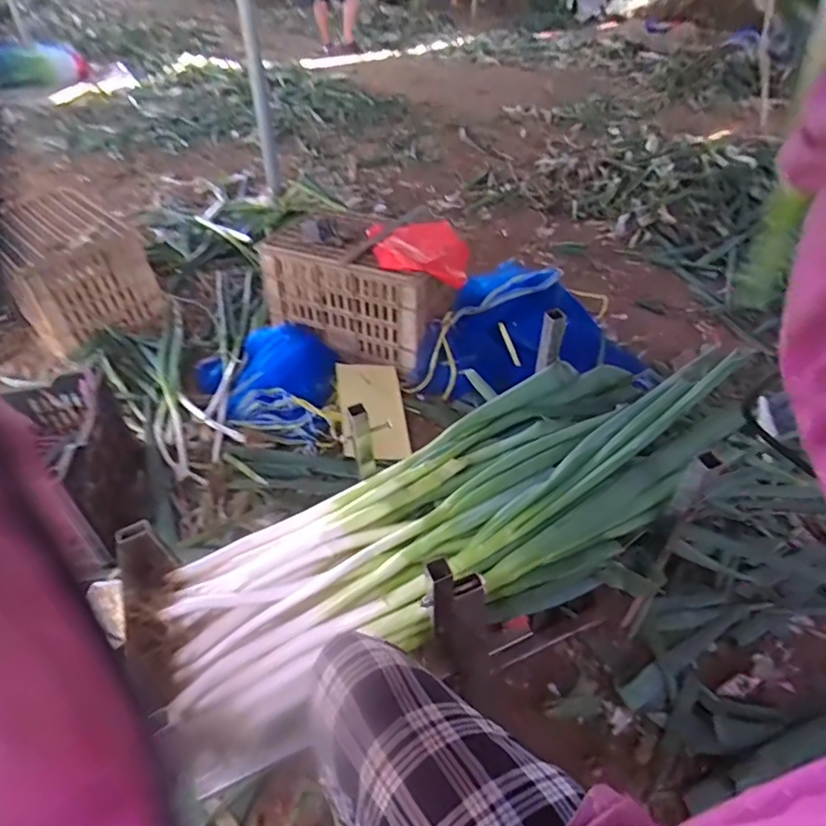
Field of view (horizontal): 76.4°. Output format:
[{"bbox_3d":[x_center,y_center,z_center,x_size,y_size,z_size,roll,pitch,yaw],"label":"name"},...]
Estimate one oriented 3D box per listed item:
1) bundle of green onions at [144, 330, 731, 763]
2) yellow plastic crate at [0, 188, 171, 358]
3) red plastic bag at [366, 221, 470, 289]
[{"bbox_3d":[0.038,0.147,0.748,0.789,0.190,0.286,-26,49,-6],"label":"bundle of green onions"},{"bbox_3d":[-1.046,-0.432,1.590,0.441,0.280,0.337,31,50,29],"label":"yellow plastic crate"},{"bbox_3d":[0.023,-0.431,1.409,0.270,0.083,0.286,-4,42,-5],"label":"red plastic bag"}]

